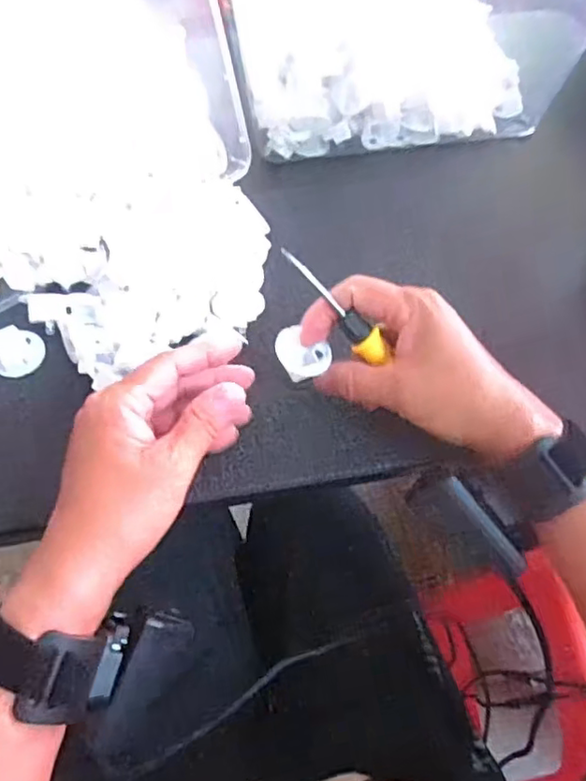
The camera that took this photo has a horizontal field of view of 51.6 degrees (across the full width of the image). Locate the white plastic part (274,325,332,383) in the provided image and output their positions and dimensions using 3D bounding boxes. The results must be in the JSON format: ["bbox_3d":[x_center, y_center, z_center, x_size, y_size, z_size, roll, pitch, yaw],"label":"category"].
[{"bbox_3d":[0.006,-0.022,0.357,0.027,0.014,0.030,-33,68,-17],"label":"white plastic part"}]

